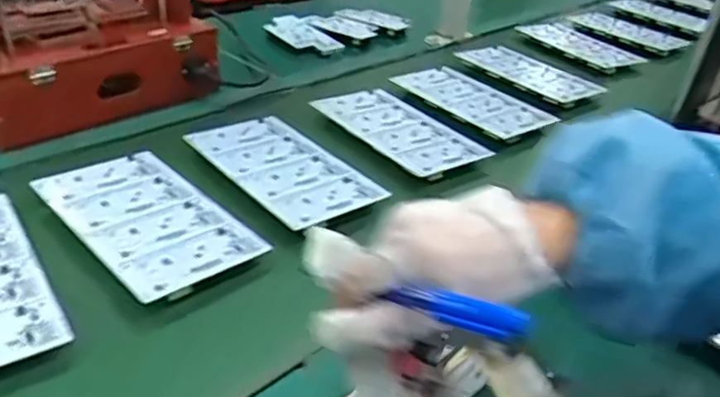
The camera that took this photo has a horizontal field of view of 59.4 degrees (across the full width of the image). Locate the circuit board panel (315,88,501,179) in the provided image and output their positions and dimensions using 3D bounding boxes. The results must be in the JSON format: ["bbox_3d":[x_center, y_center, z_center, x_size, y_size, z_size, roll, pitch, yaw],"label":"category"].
[{"bbox_3d":[0.049,-0.091,0.817,0.136,0.014,0.209,-23,48,-37],"label":"circuit board panel"}]

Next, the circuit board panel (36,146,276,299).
[{"bbox_3d":[-0.198,0.015,0.591,0.211,0.016,0.126,35,46,30],"label":"circuit board panel"}]

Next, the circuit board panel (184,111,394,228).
[{"bbox_3d":[-0.087,-0.040,0.697,0.126,0.011,0.221,-22,41,-38],"label":"circuit board panel"}]

